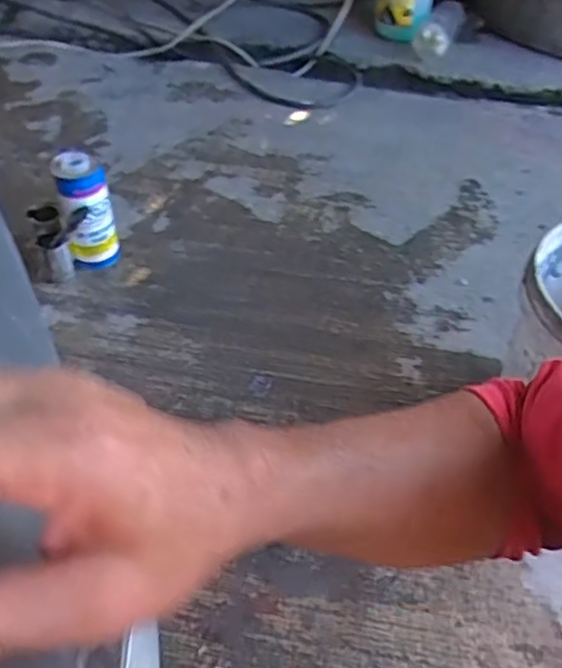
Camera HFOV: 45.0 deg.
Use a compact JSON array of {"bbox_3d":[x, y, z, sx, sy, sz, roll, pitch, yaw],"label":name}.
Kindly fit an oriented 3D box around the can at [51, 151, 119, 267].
[{"bbox_3d":[-0.346,-0.224,1.204,0.088,0.201,0.094,-16,49,-18],"label":"can"}]

